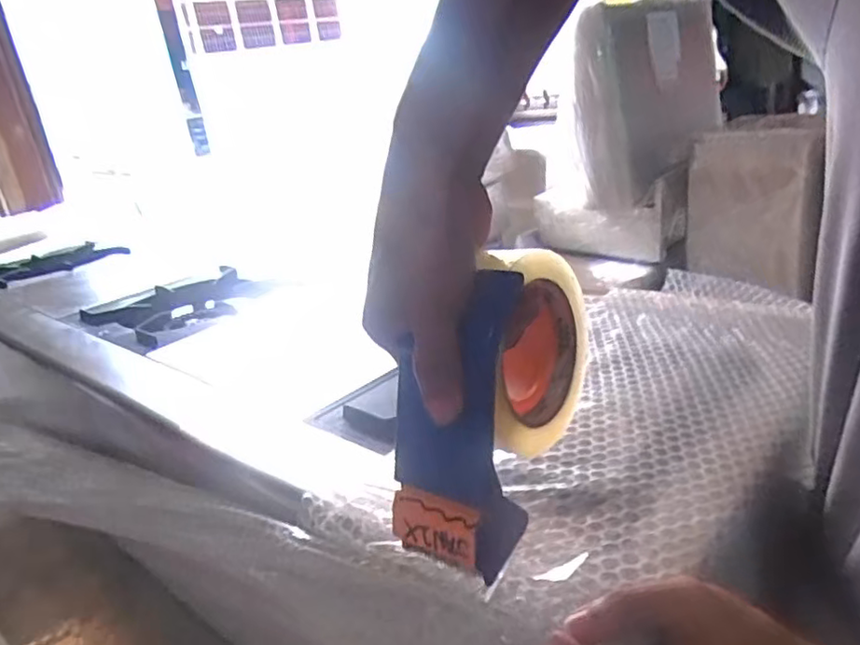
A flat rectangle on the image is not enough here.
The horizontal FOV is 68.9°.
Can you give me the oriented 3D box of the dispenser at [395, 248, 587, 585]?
[{"bbox_3d":[0.030,0.045,0.350,0.072,0.167,0.115,3,-7,42],"label":"dispenser"}]

